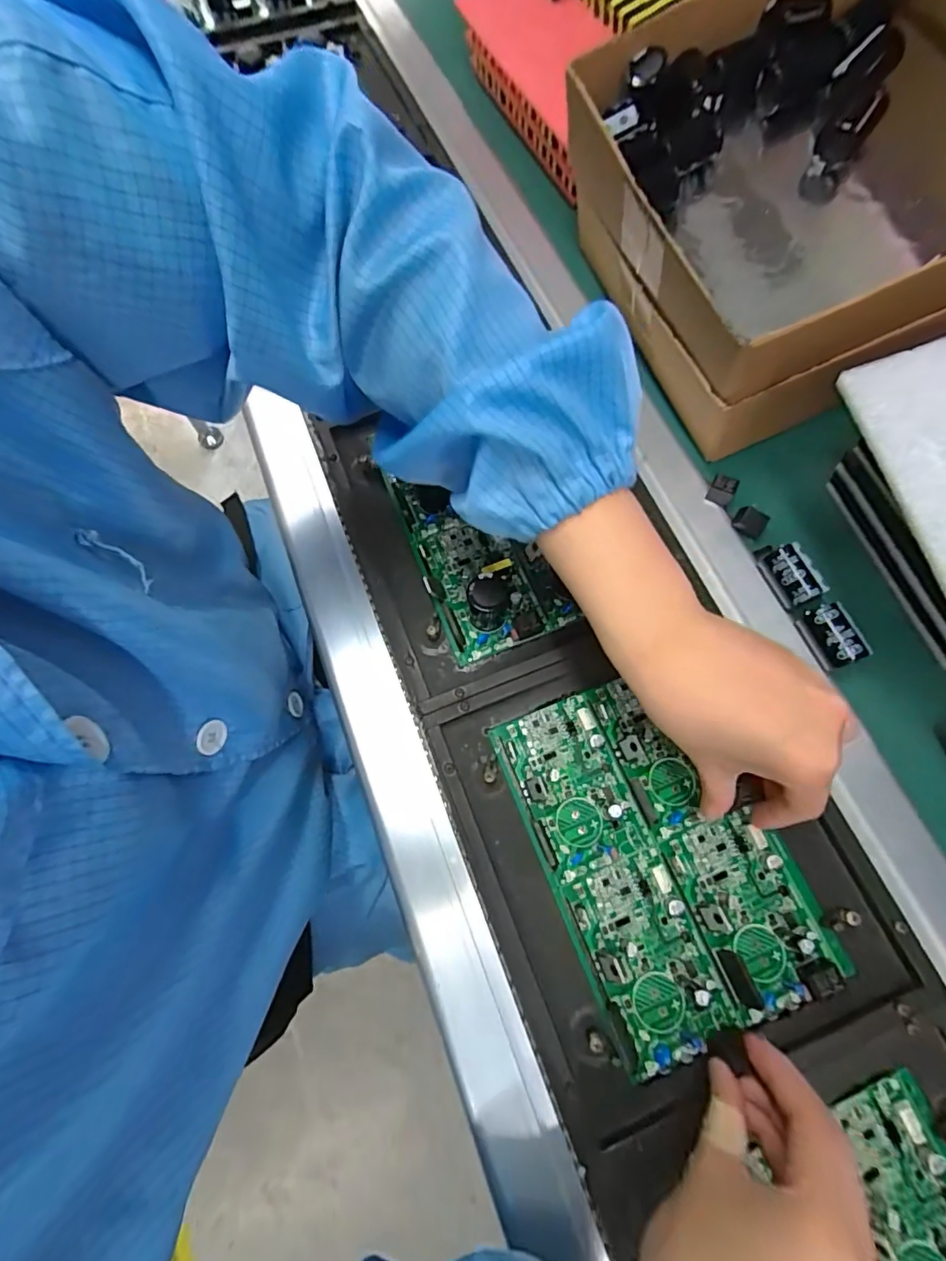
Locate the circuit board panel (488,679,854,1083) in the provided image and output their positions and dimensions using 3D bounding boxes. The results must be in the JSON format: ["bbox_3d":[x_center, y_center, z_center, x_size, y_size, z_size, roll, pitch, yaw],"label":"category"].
[{"bbox_3d":[0.121,0.138,0.344,0.148,0.016,0.216,-21,72,-6],"label":"circuit board panel"}]

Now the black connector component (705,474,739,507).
[{"bbox_3d":[0.197,-0.110,0.421,0.019,0.018,0.016,28,74,10],"label":"black connector component"}]

